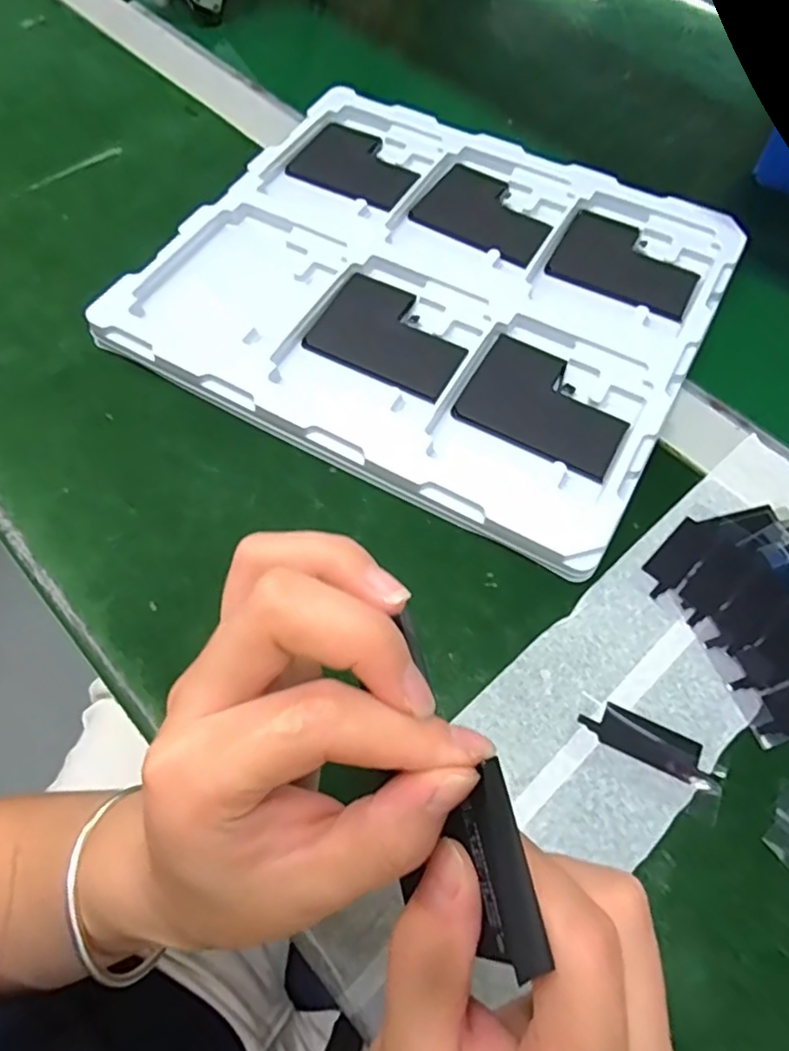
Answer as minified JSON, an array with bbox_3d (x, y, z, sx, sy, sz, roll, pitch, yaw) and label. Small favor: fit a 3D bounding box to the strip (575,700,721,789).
[{"bbox_3d":[0.113,0.096,0.277,0.058,0.004,0.019,24,64,12],"label":"strip"}]

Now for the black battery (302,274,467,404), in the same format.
[{"bbox_3d":[0.000,-0.113,0.372,0.090,0.008,0.066,26,65,13],"label":"black battery"}]

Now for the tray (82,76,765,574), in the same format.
[{"bbox_3d":[0.022,-0.149,0.394,0.314,0.024,0.276,26,65,13],"label":"tray"}]

